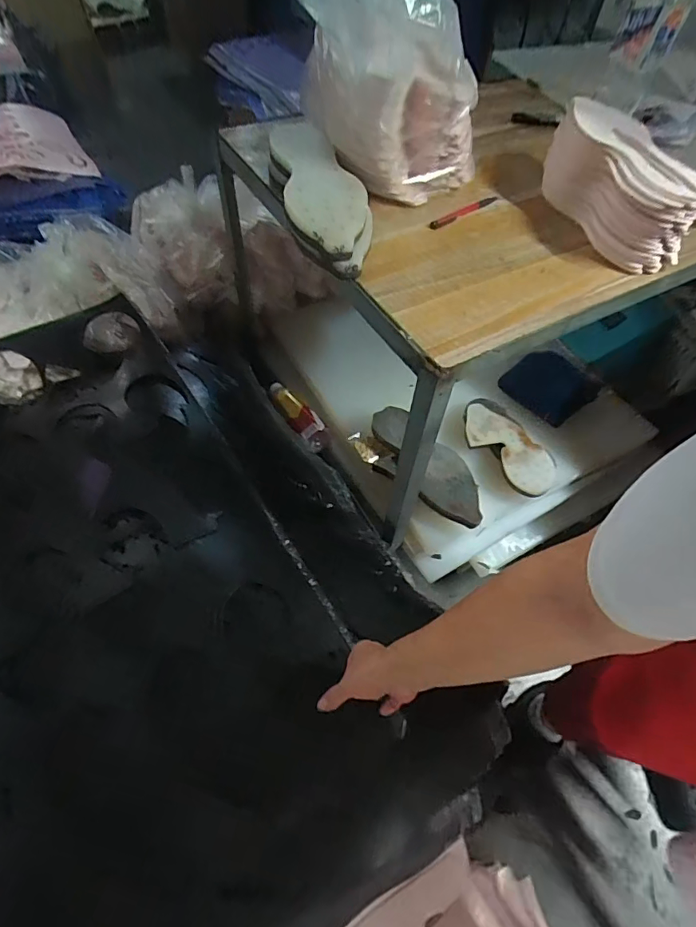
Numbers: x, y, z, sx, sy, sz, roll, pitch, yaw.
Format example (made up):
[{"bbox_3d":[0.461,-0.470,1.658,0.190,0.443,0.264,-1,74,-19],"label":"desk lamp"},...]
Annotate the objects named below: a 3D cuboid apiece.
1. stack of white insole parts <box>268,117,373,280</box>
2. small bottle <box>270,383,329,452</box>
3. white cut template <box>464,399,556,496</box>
[{"bbox_3d":[-0.033,-0.339,0.617,0.105,0.064,0.260,-9,58,-11],"label":"stack of white insole parts"},{"bbox_3d":[-0.108,-0.103,0.985,0.050,0.038,0.185,-33,65,-23],"label":"small bottle"},{"bbox_3d":[0.305,-0.038,0.926,0.109,0.021,0.220,-28,63,-21],"label":"white cut template"}]

